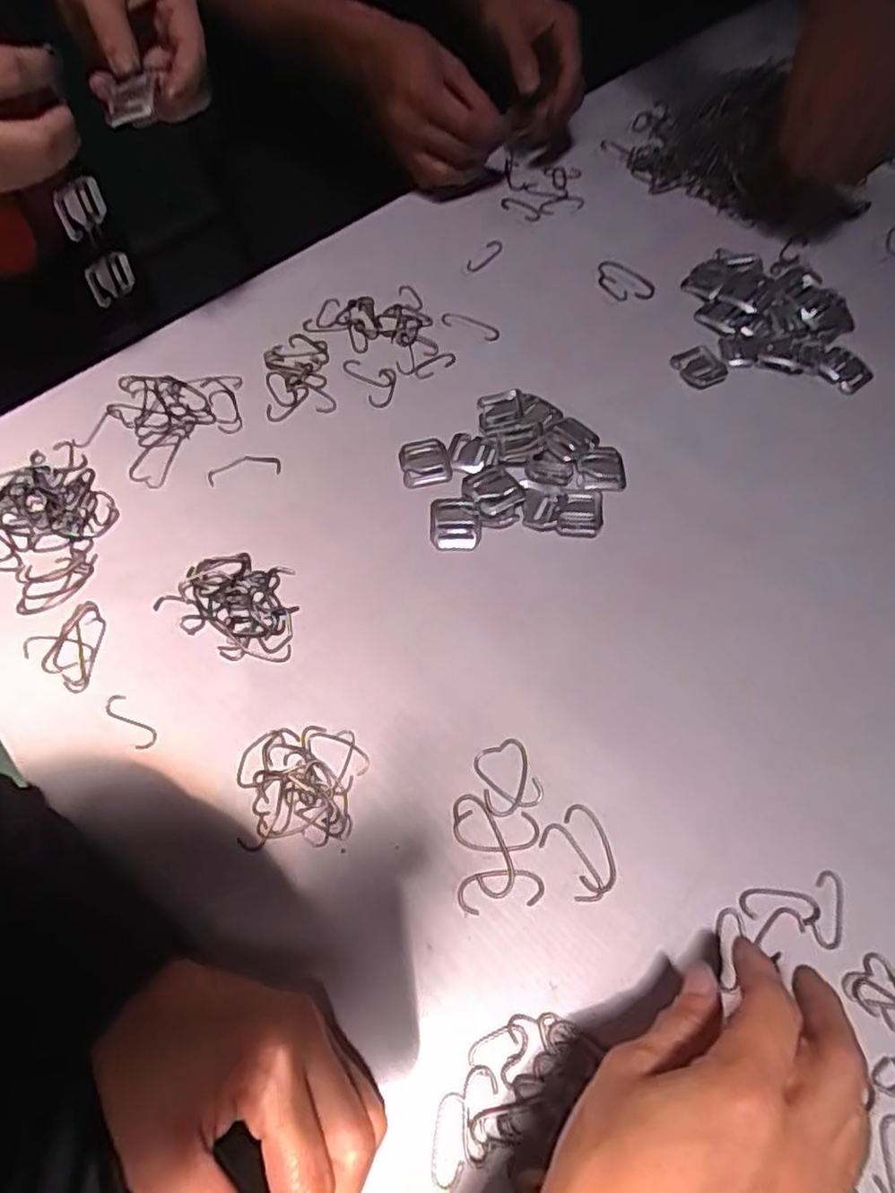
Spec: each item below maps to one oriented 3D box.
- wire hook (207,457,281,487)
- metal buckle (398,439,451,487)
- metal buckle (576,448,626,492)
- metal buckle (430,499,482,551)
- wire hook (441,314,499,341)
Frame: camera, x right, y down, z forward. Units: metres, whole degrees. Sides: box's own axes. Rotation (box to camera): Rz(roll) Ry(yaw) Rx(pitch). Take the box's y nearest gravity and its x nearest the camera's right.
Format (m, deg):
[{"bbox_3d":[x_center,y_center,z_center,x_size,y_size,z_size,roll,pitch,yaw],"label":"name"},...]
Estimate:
[{"bbox_3d":[-0.130,-0.082,0.424,0.046,0.004,0.016,-12,62,-7],"label":"wire hook"},{"bbox_3d":[-0.014,-0.086,0.425,0.031,0.004,0.033,-9,62,-6],"label":"metal buckle"},{"bbox_3d":[0.099,-0.082,0.428,0.031,0.004,0.034,2,61,0],"label":"metal buckle"},{"bbox_3d":[0.005,-0.045,0.404,0.030,0.007,0.034,-3,62,-2],"label":"metal buckle"},{"bbox_3d":[0.017,-0.200,0.492,0.044,0.004,0.015,24,66,6],"label":"wire hook"}]

